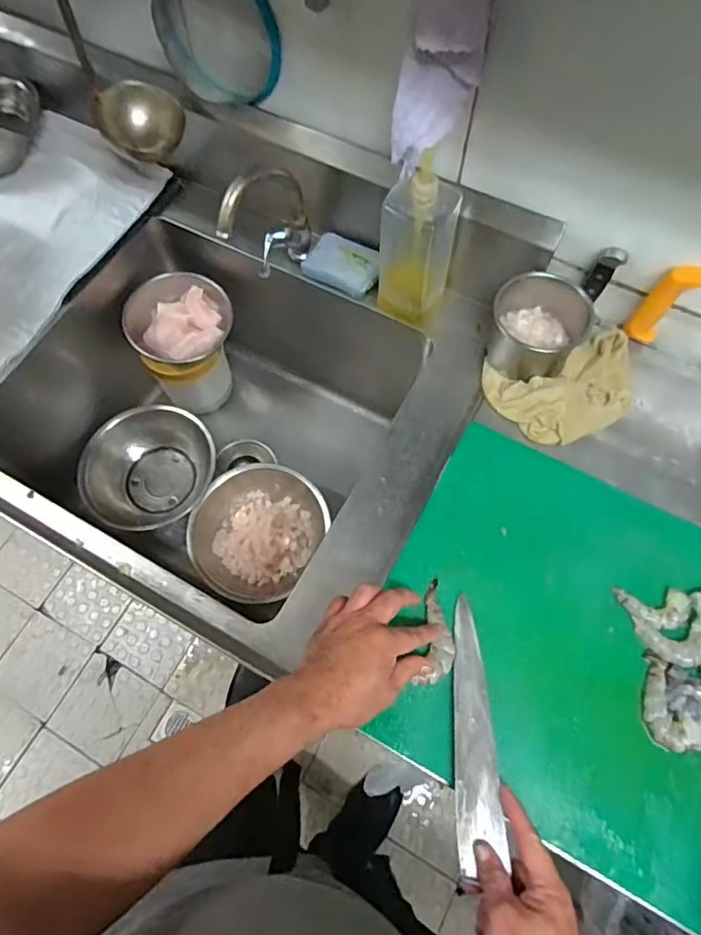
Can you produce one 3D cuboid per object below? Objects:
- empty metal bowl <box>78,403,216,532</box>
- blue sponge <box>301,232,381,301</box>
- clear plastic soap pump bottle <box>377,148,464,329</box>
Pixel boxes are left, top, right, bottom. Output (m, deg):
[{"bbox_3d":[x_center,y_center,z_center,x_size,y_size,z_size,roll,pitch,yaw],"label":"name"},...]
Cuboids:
[{"bbox_3d":[-0.368,0.007,1.037,0.230,0.104,0.219,0,67,1],"label":"empty metal bowl"},{"bbox_3d":[-0.010,-0.304,0.835,0.114,0.027,0.076,30,71,12],"label":"blue sponge"},{"bbox_3d":[0.089,-0.290,0.722,0.084,0.223,0.072,24,69,10],"label":"clear plastic soap pump bottle"}]

